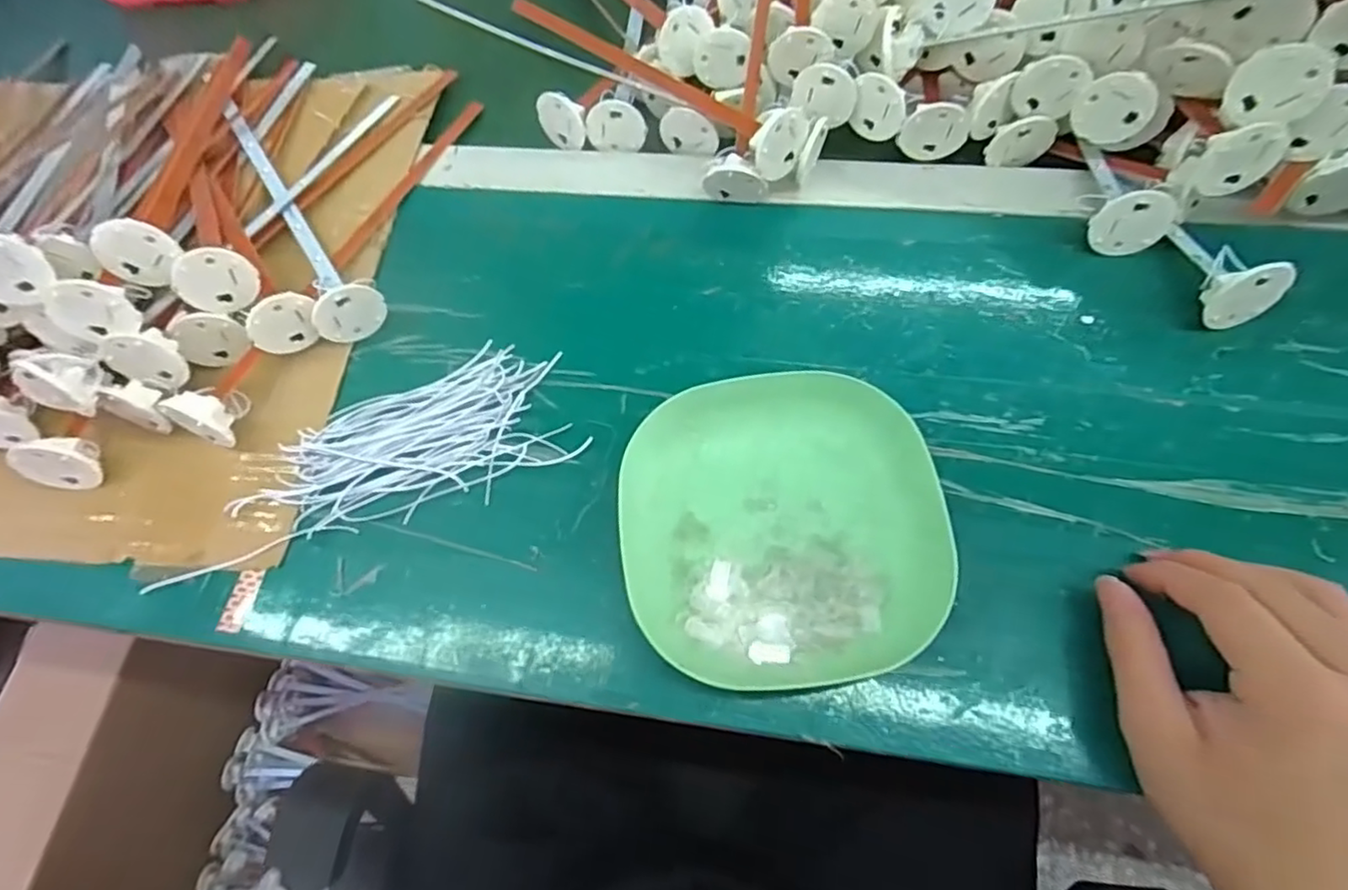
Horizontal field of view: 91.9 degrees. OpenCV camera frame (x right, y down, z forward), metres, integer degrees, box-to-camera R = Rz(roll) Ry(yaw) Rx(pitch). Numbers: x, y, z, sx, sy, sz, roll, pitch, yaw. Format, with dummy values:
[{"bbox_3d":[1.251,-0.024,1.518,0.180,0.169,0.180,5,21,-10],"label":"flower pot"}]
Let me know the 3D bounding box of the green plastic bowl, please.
[{"bbox_3d":[0.048,0.036,0.301,0.138,0.031,0.137,-1,64,3],"label":"green plastic bowl"}]

